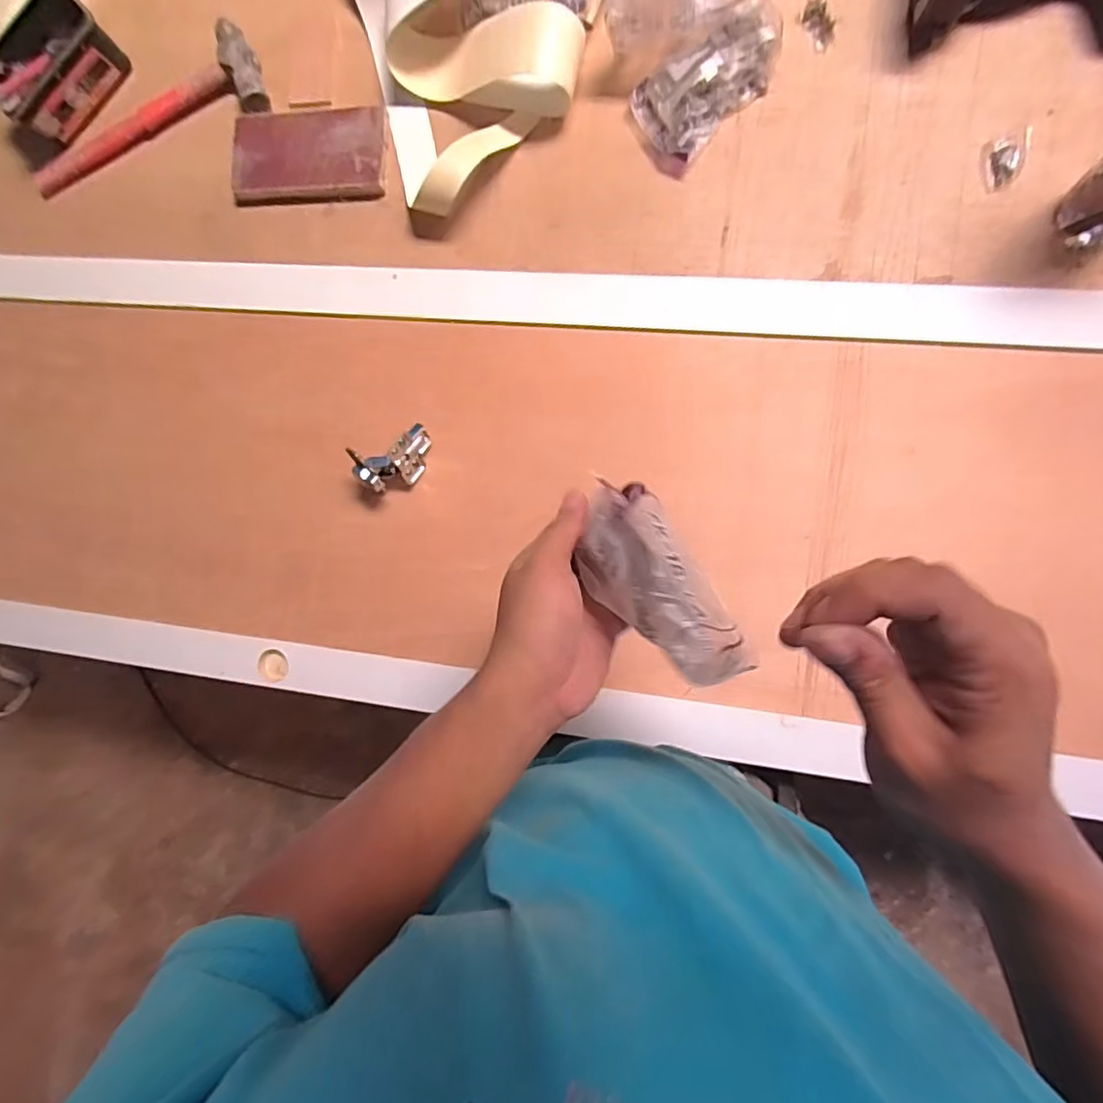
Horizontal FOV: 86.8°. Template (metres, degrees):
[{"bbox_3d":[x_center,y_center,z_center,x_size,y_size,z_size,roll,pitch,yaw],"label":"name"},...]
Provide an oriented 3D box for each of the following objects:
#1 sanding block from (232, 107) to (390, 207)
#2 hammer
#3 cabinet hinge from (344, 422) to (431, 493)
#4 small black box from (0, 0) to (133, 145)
[{"bbox_3d":[-0.260,-0.425,0.627,0.170,0.027,0.084,1,86,8],"label":"sanding block"},{"bbox_3d":[-0.460,-0.486,0.653,0.292,0.033,0.089,-19,83,6],"label":"hammer"},{"bbox_3d":[-0.155,-0.090,0.575,0.080,0.040,0.048,-33,82,4],"label":"cabinet hinge"},{"bbox_3d":[-0.557,-0.541,0.654,0.090,0.059,0.144,41,96,6],"label":"small black box"}]

